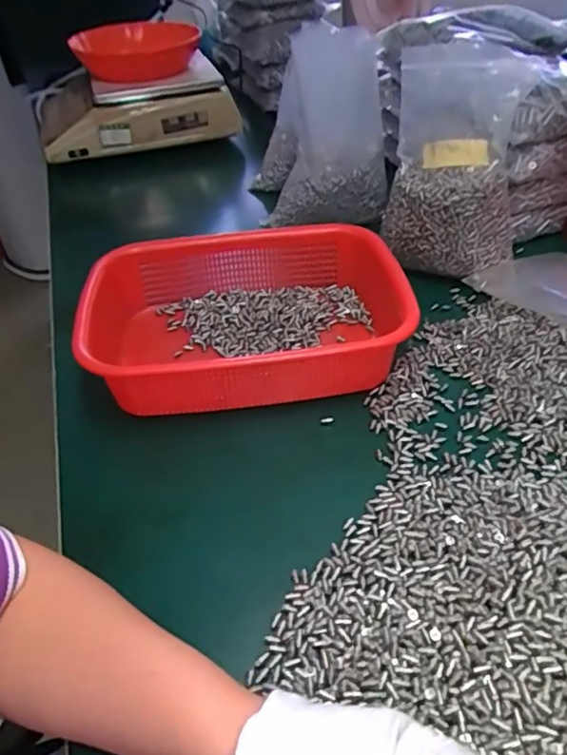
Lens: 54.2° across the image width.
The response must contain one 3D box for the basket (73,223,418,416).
[{"bbox_3d":[-0.030,-0.052,0.521,0.304,0.086,0.200,-8,42,-2],"label":"basket"}]

